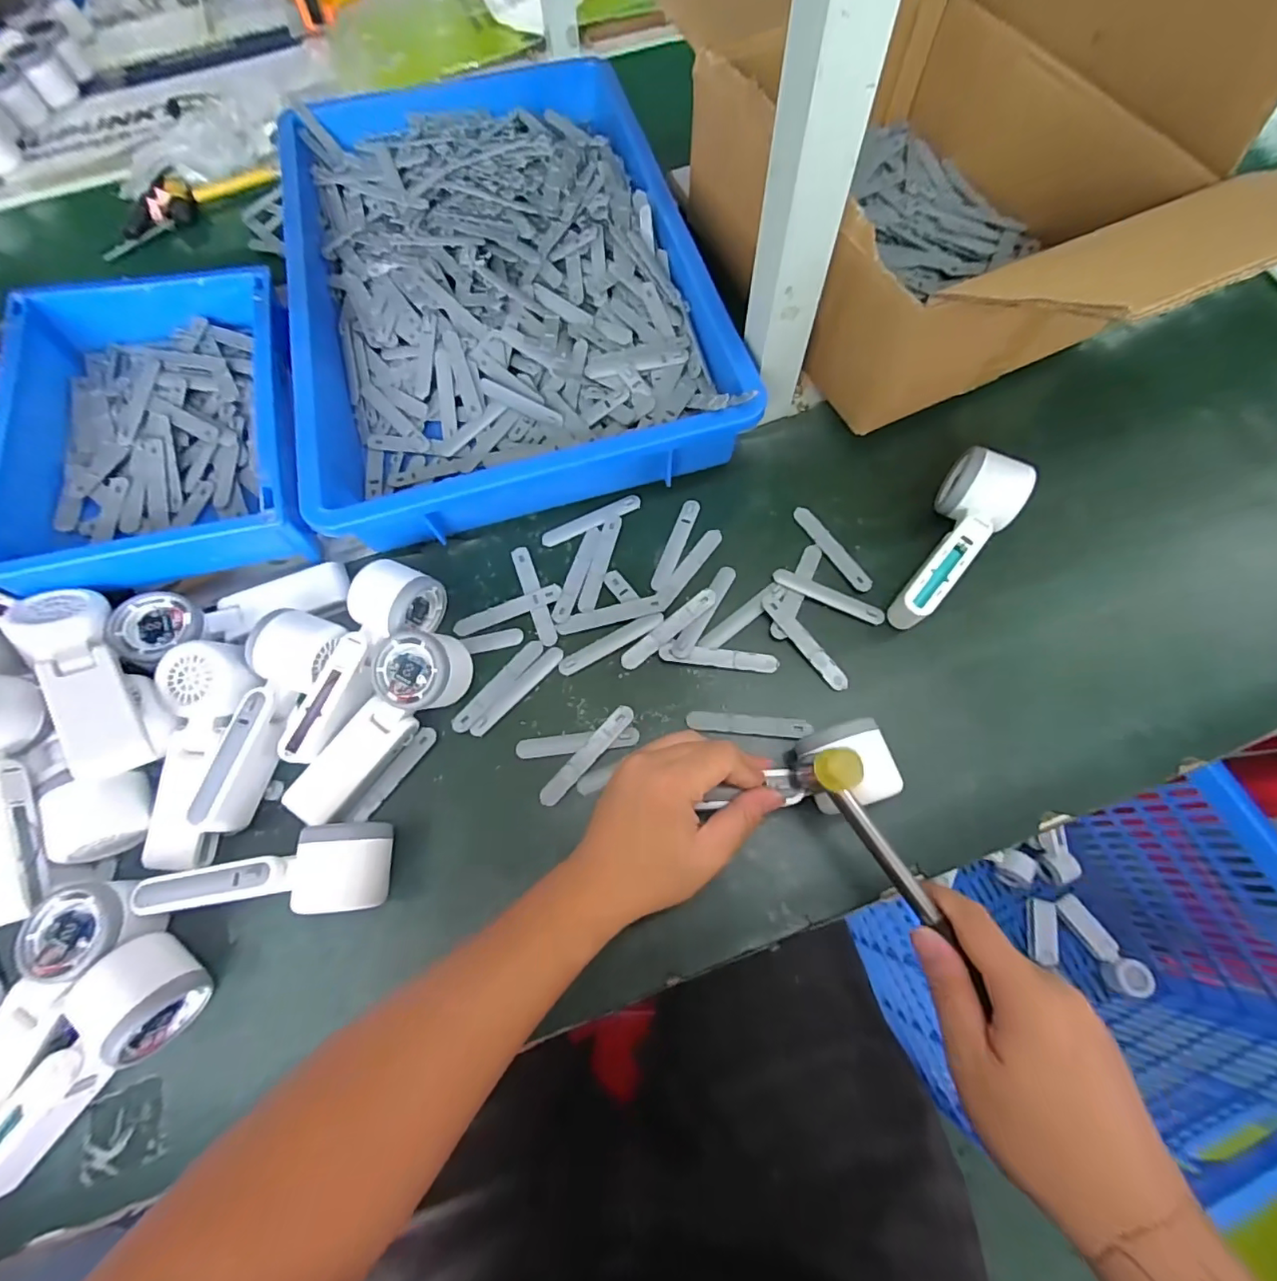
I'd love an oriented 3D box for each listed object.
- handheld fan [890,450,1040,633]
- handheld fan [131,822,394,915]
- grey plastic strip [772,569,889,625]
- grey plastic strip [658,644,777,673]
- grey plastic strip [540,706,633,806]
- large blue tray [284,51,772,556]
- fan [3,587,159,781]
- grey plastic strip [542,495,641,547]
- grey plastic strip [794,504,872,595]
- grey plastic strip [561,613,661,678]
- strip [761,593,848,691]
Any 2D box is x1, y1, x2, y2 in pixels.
[{"bbox_3d":[0.253,-0.084,0.448,0.061,0.059,0.153,39,76,15],"label":"handheld fan"},{"bbox_3d":[-0.257,0.163,0.387,0.163,0.052,0.057,-3,69,1],"label":"handheld fan"},{"bbox_3d":[0.164,-0.040,0.471,0.098,0.004,0.017,25,72,11],"label":"grey plastic strip"},{"bbox_3d":[0.066,0.014,0.446,0.095,0.005,0.015,6,70,5],"label":"grey plastic strip"},{"bbox_3d":[-0.040,0.089,0.423,0.017,0.005,0.095,40,79,18],"label":"grey plastic strip"},{"bbox_3d":[-0.151,-0.378,0.562,0.374,0.082,0.570,-16,70,-3],"label":"large blue tray"},{"bbox_3d":[-0.397,0.027,0.395,0.048,0.047,0.162,-34,72,-10],"label":"fan"},{"bbox_3d":[-0.043,-0.109,0.494,0.093,0.006,0.017,-24,70,-6],"label":"grey plastic strip"},{"bbox_3d":[0.168,-0.081,0.475,0.015,0.004,0.095,-30,71,-8],"label":"grey plastic strip"},{"bbox_3d":[-0.023,0.002,0.455,0.094,0.005,0.017,-27,71,-7],"label":"grey plastic strip"},{"bbox_3d":[0.136,0.000,0.445,0.015,0.004,0.094,-35,72,-10],"label":"strip"}]

